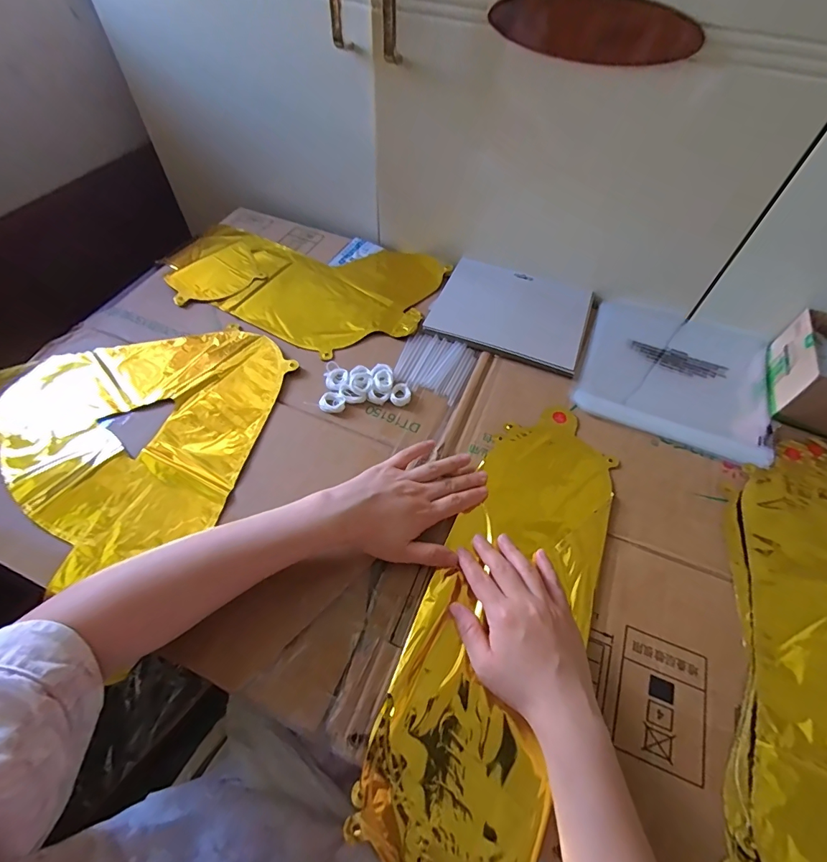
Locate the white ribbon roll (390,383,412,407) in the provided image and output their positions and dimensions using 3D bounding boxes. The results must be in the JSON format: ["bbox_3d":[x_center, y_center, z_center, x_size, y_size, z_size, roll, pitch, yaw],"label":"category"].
[{"bbox_3d":[-0.014,-0.041,0.484,0.022,0.007,0.030,12,57,6],"label":"white ribbon roll"}]

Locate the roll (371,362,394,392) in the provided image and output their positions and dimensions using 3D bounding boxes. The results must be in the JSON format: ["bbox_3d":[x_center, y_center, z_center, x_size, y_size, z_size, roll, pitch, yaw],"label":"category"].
[{"bbox_3d":[-0.035,-0.060,0.493,0.024,0.009,0.040,-5,57,-5],"label":"roll"}]

